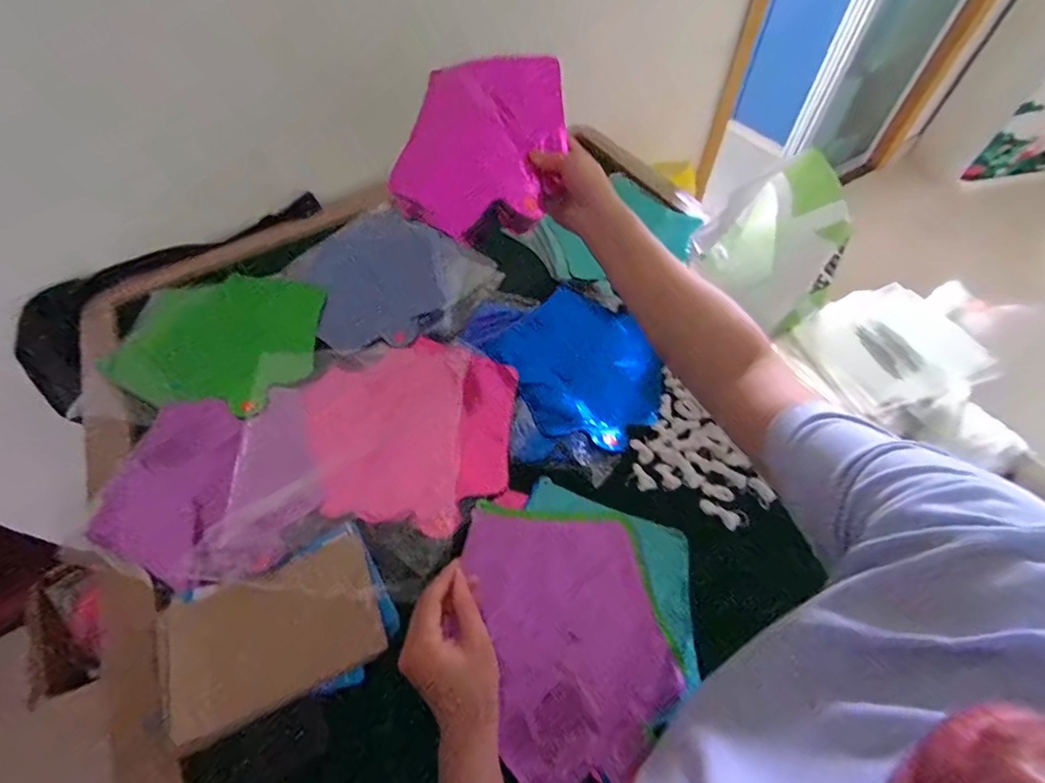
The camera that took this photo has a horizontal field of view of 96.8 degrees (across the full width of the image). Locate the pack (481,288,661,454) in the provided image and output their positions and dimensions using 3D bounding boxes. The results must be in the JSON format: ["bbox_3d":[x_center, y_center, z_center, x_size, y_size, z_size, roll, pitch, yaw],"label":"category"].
[{"bbox_3d":[0.076,-0.036,0.613,0.190,0.018,0.242,-25,57,-17],"label":"pack"}]

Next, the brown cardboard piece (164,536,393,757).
[{"bbox_3d":[-0.208,0.202,0.403,0.162,0.013,0.114,-11,53,-39],"label":"brown cardboard piece"}]

